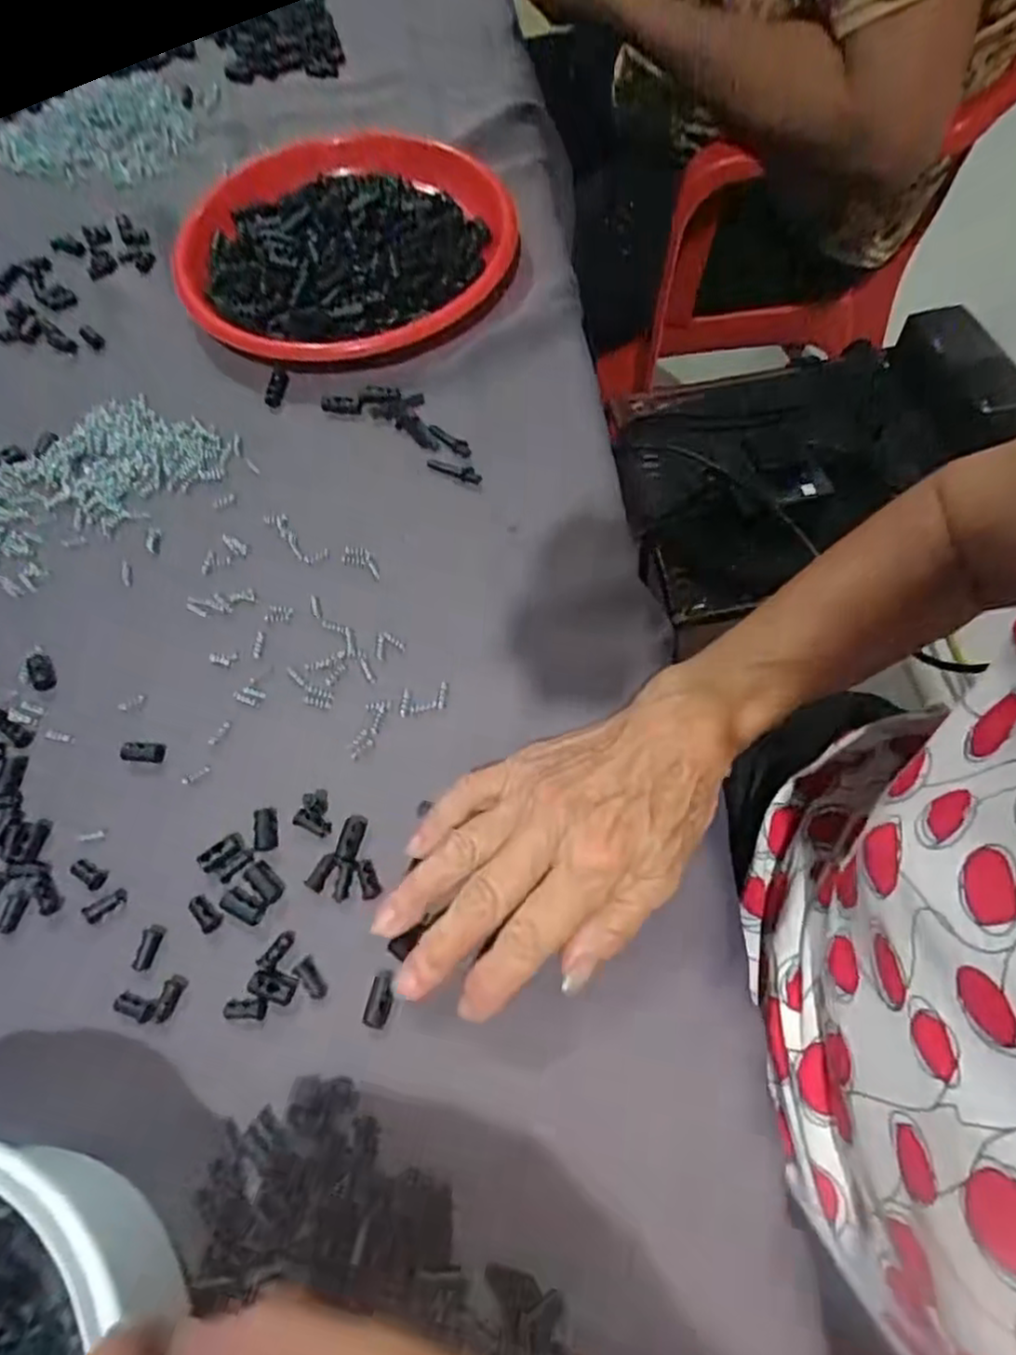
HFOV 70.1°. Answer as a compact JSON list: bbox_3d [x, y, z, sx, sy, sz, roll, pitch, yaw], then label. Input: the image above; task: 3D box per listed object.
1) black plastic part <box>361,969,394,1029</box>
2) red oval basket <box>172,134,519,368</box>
[{"bbox_3d":[-0.052,0.132,0.298,0.009,0.004,0.022,10,65,6],"label":"black plastic part"},{"bbox_3d":[-0.104,-0.285,0.481,0.203,0.048,0.203,14,65,8],"label":"red oval basket"}]

